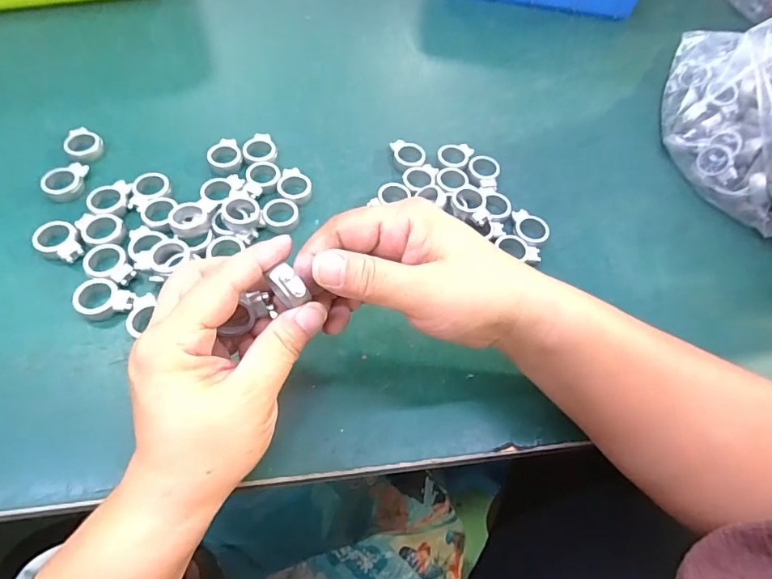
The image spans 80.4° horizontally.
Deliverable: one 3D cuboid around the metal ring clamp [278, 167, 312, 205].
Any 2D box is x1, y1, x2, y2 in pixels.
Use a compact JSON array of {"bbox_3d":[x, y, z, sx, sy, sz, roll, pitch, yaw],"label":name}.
[{"bbox_3d":[-0.070,-0.078,0.351,0.024,0.010,0.035,-14,60,-11],"label":"metal ring clamp"}]

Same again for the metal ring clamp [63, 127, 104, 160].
[{"bbox_3d":[-0.239,-0.115,0.361,0.026,0.011,0.030,-32,65,-21],"label":"metal ring clamp"}]

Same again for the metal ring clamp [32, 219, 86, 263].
[{"bbox_3d":[-0.219,-0.032,0.307,0.035,0.009,0.024,34,63,16],"label":"metal ring clamp"}]

